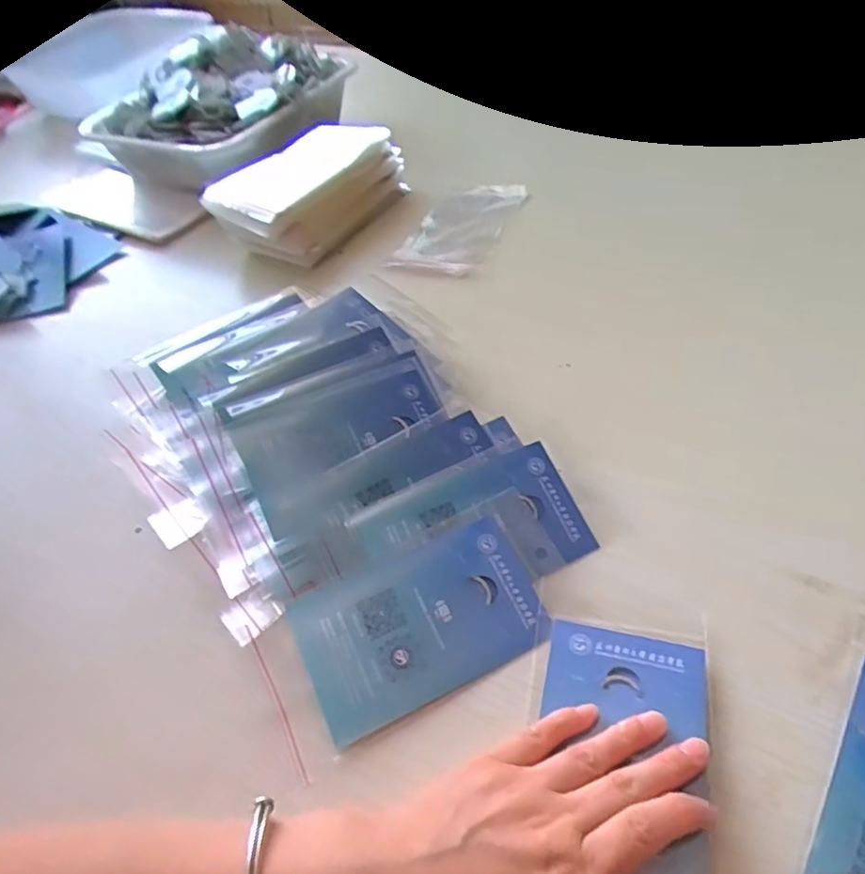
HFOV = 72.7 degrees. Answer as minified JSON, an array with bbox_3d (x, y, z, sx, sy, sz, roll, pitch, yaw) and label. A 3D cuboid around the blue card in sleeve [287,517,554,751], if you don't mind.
[{"bbox_3d":[-0.006,0.106,0.339,0.135,0.006,0.081,-22,63,-15],"label":"blue card in sleeve"}]

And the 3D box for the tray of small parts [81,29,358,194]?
[{"bbox_3d":[-0.287,-0.450,0.789,0.271,0.090,0.293,14,50,18],"label":"tray of small parts"}]

